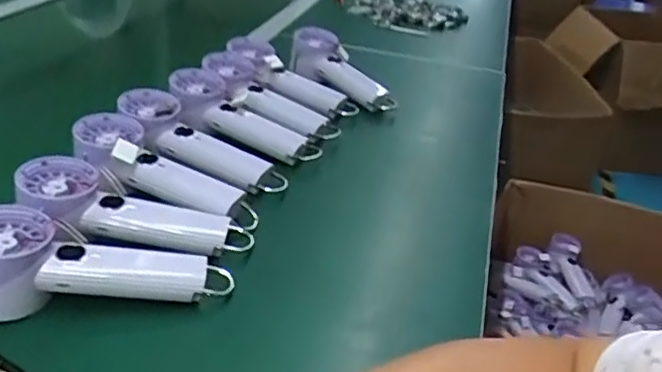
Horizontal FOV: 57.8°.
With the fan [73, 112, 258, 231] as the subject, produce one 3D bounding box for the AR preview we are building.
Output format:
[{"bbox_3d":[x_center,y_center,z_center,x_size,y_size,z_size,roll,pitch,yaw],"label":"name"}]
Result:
[{"bbox_3d":[-0.156,-0.014,0.564,0.195,0.038,0.059,28,35,8],"label":"fan"}]

